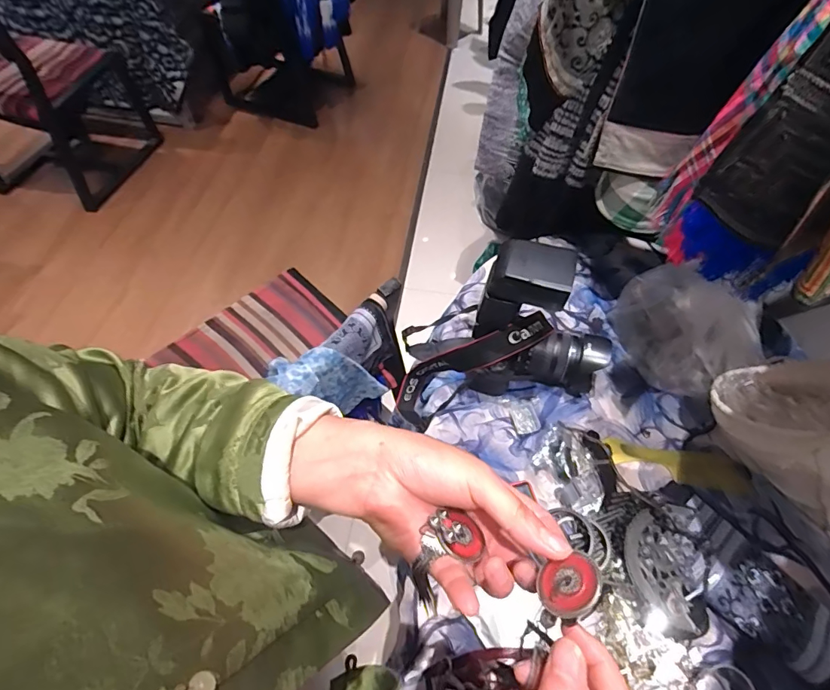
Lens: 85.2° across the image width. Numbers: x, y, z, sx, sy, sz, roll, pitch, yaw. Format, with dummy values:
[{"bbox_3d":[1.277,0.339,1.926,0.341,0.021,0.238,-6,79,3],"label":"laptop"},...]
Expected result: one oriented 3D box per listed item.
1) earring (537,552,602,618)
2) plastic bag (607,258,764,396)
[{"bbox_3d":[0.078,0.122,0.228,0.031,0.004,0.027,-27,30,13],"label":"earring"},{"bbox_3d":[0.429,-0.035,0.711,0.197,0.096,0.202,-21,60,-14],"label":"plastic bag"}]

